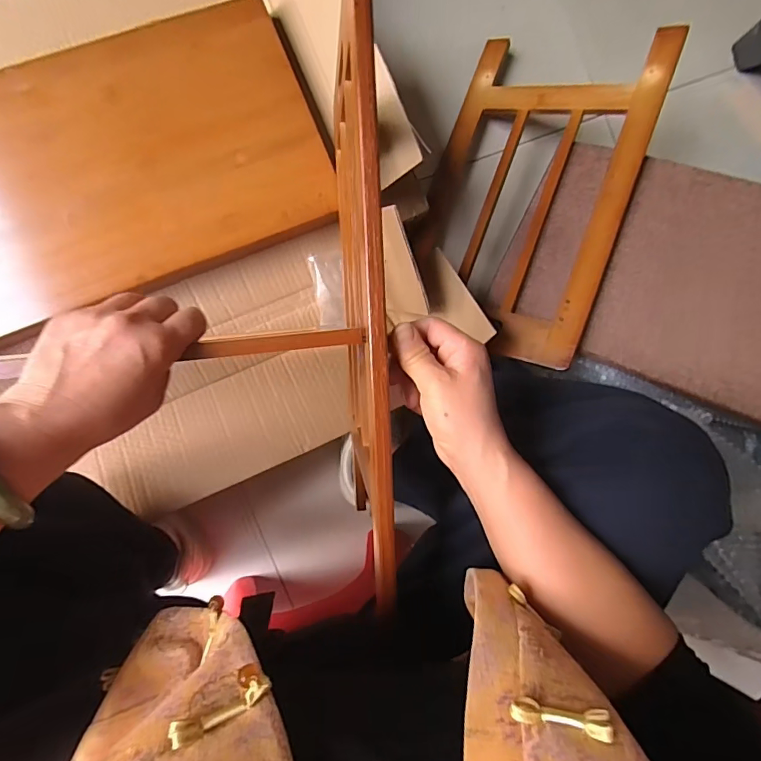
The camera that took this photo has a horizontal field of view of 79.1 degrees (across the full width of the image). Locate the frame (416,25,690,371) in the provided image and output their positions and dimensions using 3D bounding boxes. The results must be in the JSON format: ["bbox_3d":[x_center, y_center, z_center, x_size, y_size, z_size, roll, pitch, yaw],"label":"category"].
[{"bbox_3d":[0.213,-0.282,0.686,0.294,0.027,0.487,20,88,30],"label":"frame"}]

